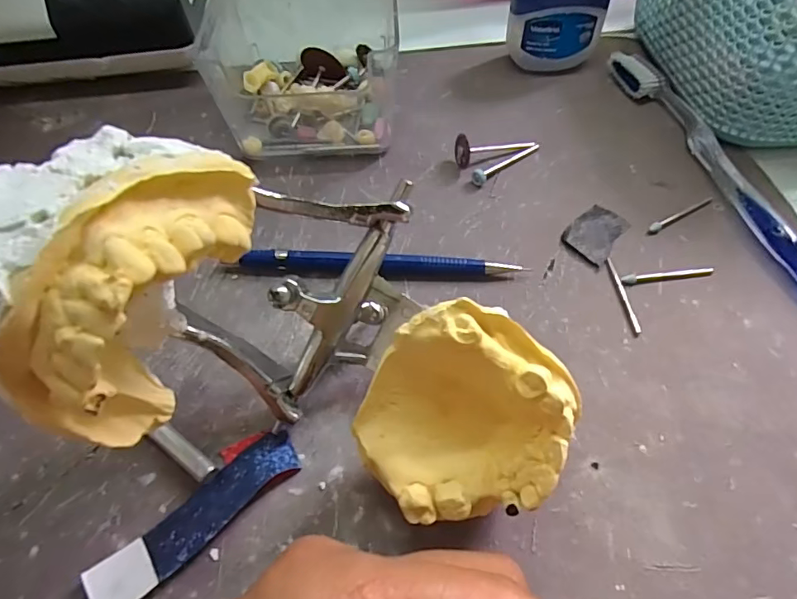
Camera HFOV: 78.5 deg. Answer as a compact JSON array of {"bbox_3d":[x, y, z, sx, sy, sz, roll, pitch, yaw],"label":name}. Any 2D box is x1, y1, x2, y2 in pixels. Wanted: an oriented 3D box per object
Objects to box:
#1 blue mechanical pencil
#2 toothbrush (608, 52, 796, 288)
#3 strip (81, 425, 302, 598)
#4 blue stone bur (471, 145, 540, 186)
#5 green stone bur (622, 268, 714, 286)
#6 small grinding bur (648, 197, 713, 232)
[{"bbox_3d":[-0.010,-0.016,0.222,0.128,0.012,0.009,2,57,4],"label":"blue mechanical pencil"},{"bbox_3d":[0.163,-0.073,0.252,0.019,0.011,0.187,-13,57,-6],"label":"toothbrush"},{"bbox_3d":[-0.067,0.073,0.165,0.024,0.005,0.074,27,57,39],"label":"strip"},{"bbox_3d":[0.058,-0.075,0.261,0.048,0.008,0.006,-36,62,-19],"label":"blue stone bur"},{"bbox_3d":[0.120,-0.011,0.218,0.041,0.004,0.006,-8,56,-2],"label":"green stone bur"},{"bbox_3d":[0.139,-0.042,0.237,0.042,0.004,0.005,-25,59,-13],"label":"small grinding bur"}]

